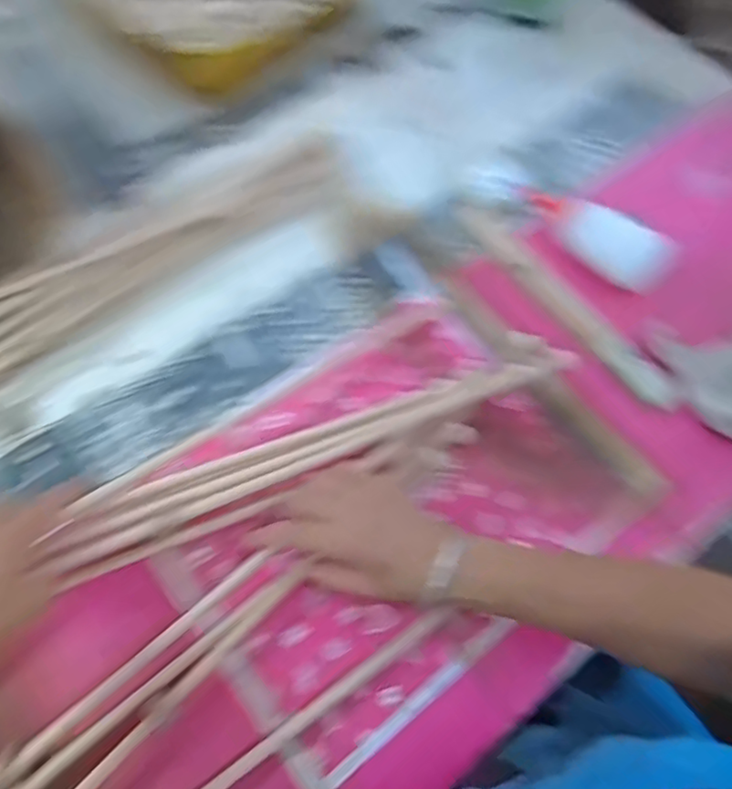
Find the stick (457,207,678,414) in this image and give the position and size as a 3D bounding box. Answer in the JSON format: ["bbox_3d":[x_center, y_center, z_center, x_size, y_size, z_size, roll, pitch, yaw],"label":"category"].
[{"bbox_3d":[0.207,-0.098,0.657,0.035,0.015,0.303,-34,71,-18],"label":"stick"}]

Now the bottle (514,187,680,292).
[{"bbox_3d":[0.238,-0.182,0.672,0.182,0.055,0.047,40,68,15],"label":"bottle"}]

